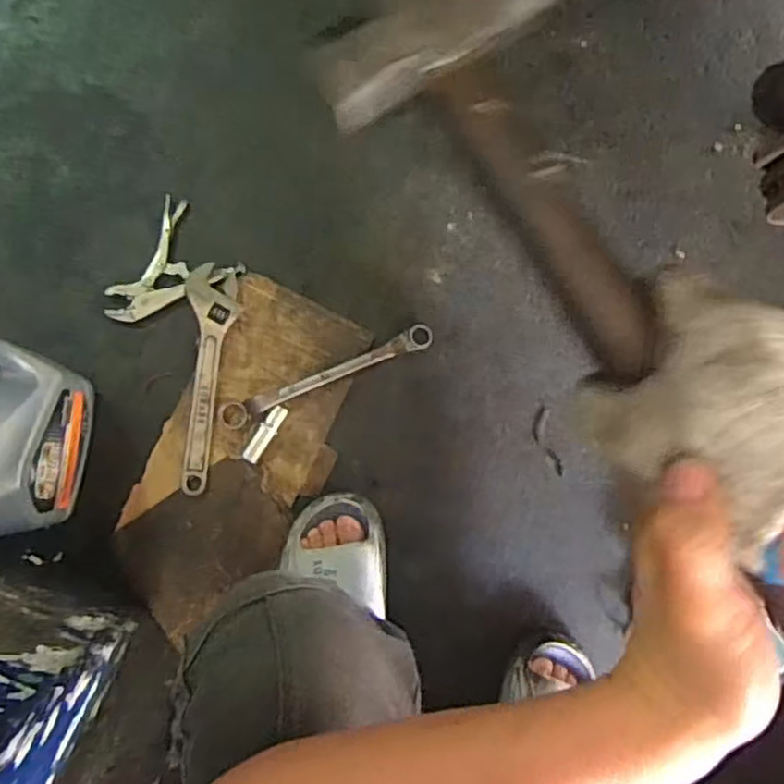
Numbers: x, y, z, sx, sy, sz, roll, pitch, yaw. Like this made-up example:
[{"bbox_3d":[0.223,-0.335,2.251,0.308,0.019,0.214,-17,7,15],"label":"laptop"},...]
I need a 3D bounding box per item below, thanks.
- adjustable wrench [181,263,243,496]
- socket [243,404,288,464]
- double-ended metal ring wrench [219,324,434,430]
[{"bbox_3d":[-0.230,-0.018,0.888,0.062,0.025,0.286,1,83,-7],"label":"adjustable wrench"},{"bbox_3d":[-0.161,0.054,0.892,0.020,0.026,0.079,33,81,-2],"label":"socket"},{"bbox_3d":[-0.083,-0.022,0.909,0.291,0.029,0.031,-23,86,-9],"label":"double-ended metal ring wrench"}]

